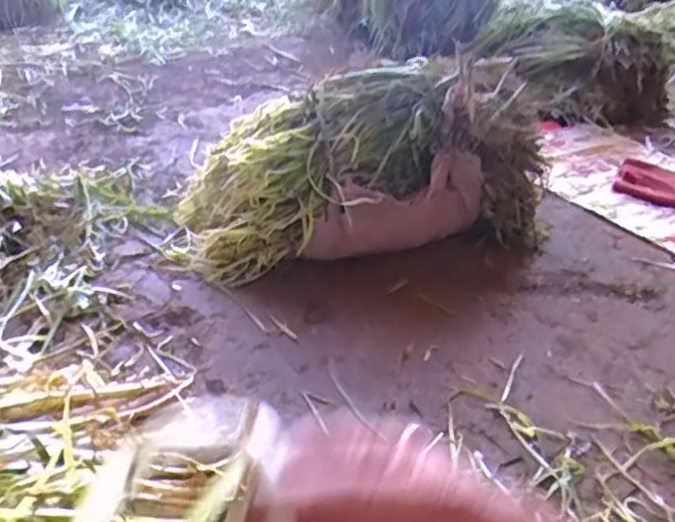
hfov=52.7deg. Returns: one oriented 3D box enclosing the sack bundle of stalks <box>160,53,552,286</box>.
[{"bbox_3d":[0.070,-0.207,1.451,0.795,0.345,0.392,-13,34,-28],"label":"sack bundle of stalks"}]

